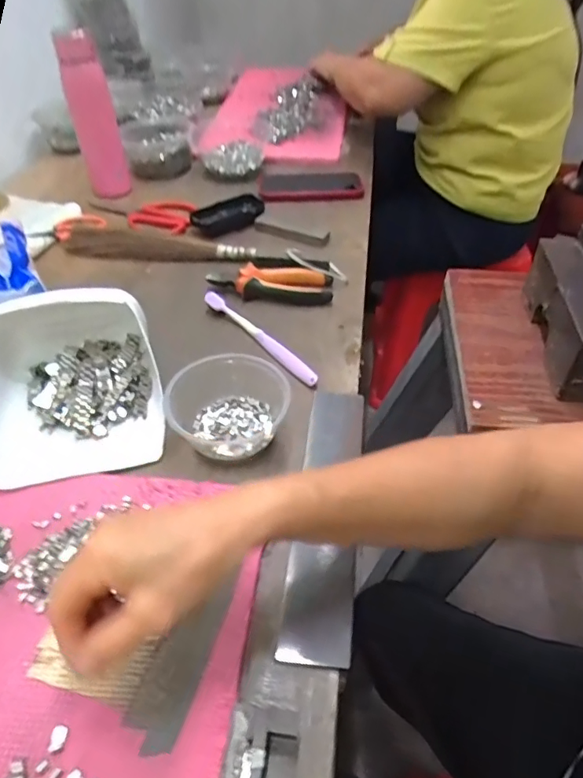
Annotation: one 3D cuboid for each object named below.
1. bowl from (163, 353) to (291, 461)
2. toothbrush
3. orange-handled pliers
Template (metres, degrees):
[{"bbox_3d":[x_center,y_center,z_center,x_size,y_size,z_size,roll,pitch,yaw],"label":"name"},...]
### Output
[{"bbox_3d":[-0.054,0.015,0.470,0.096,0.053,0.089,-1,44,1],"label":"bowl"},{"bbox_3d":[-0.036,-0.060,0.573,0.016,0.016,0.184,-32,52,-28],"label":"toothbrush"},{"bbox_3d":[-0.026,-0.129,0.637,0.149,0.024,0.051,4,45,5],"label":"orange-handled pliers"}]

